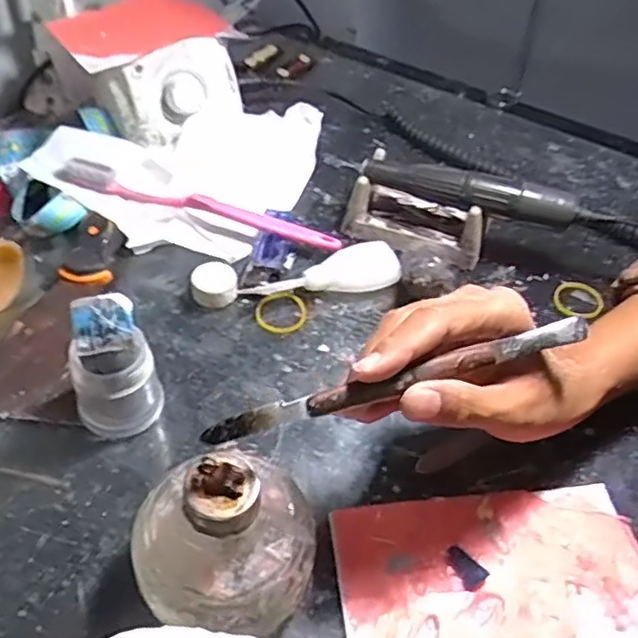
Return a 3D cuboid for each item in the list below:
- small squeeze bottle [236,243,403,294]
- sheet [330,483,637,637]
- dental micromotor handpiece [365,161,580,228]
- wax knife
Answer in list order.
[{"bbox_3d":[0.002,-0.028,0.412,0.103,0.020,0.030,-11,48,-14],"label":"small squeeze bottle"},{"bbox_3d":[0.083,0.118,0.290,0.145,0.004,0.073,-4,49,-7],"label":"sheet"},{"bbox_3d":[0.102,-0.090,0.428,0.142,0.021,0.020,21,49,15],"label":"dental micromotor handpiece"},{"bbox_3d":[0.037,0.023,0.250,0.165,0.007,0.008,-13,49,-18],"label":"wax knife"}]

